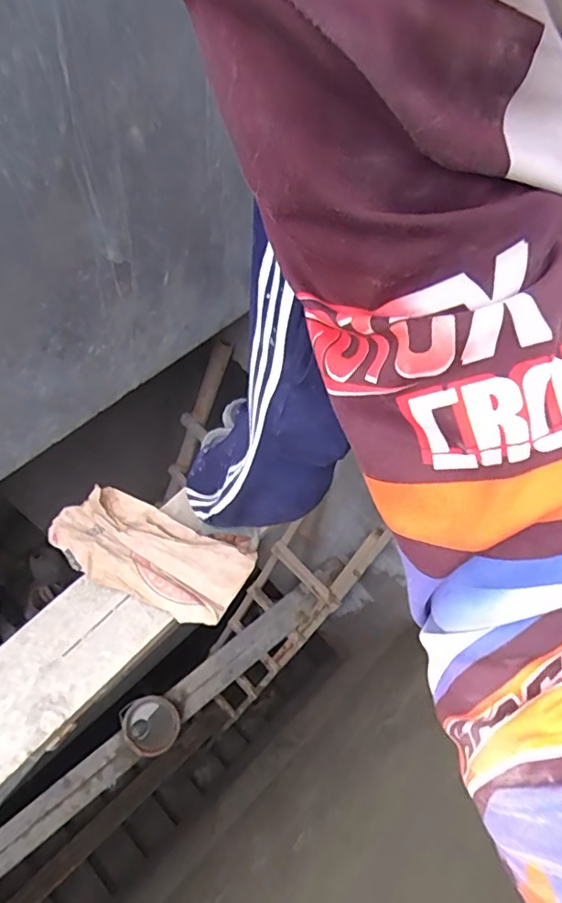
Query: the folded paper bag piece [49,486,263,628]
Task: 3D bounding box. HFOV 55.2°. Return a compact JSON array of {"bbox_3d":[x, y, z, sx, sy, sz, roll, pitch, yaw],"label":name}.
[{"bbox_3d":[-0.281,0.206,1.107,0.414,0.095,0.178,25,71,9],"label":"folded paper bag piece"}]

